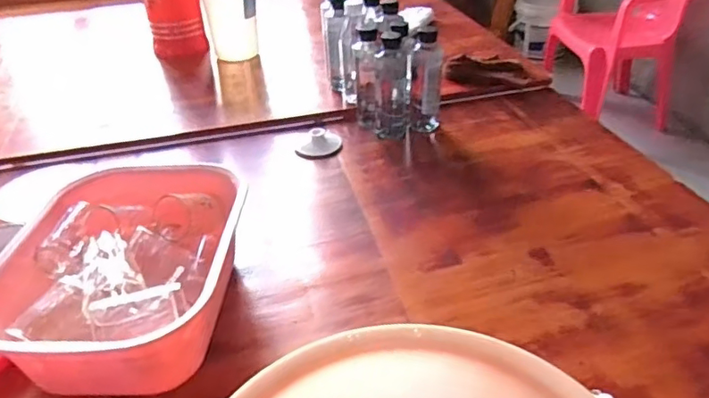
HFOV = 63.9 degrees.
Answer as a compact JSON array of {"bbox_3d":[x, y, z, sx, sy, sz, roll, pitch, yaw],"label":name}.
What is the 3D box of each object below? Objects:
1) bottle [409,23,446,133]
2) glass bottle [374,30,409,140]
[{"bbox_3d":[0.122,-0.203,0.971,0.055,0.168,0.048,5,36,11],"label":"bottle"},{"bbox_3d":[0.060,-0.188,0.957,0.060,0.166,0.047,6,36,12],"label":"glass bottle"}]

